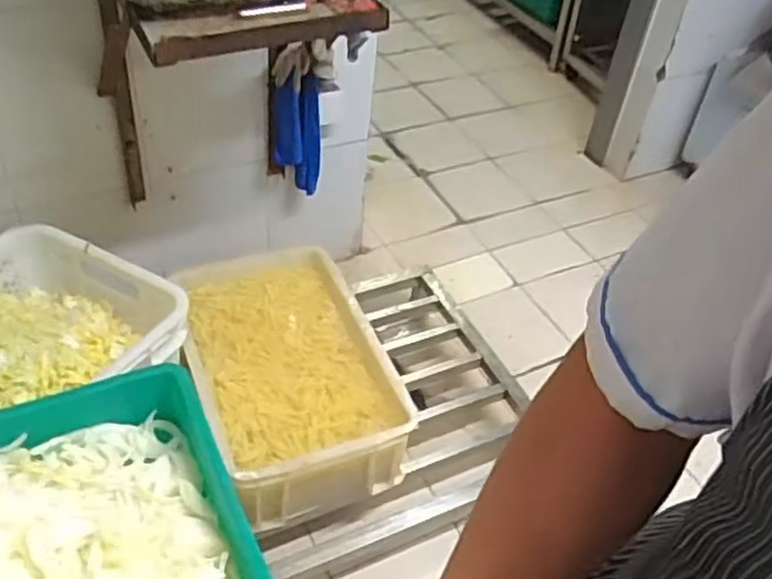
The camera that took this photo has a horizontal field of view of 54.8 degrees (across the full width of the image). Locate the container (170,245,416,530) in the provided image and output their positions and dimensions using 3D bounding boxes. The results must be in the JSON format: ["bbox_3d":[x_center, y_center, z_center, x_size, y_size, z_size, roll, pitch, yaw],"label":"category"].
[{"bbox_3d":[-0.205,0.177,1.600,0.400,0.180,0.580,-14,46,-20],"label":"container"}]

